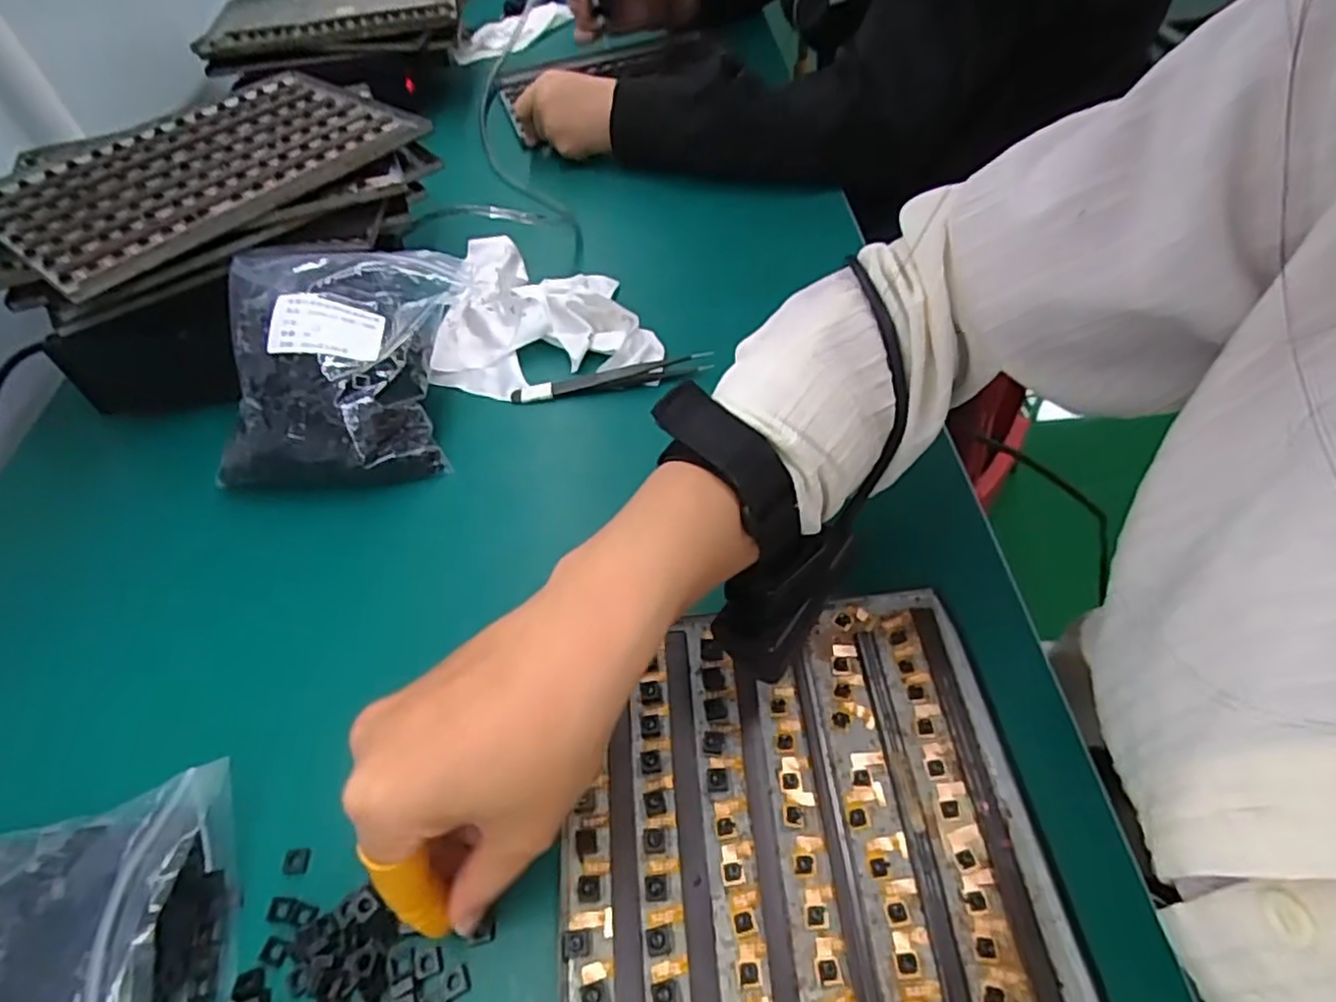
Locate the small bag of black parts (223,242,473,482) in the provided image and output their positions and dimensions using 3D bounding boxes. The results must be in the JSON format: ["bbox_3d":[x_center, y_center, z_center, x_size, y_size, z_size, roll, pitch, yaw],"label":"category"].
[{"bbox_3d":[-0.200,-0.089,0.430,0.126,0.070,0.150,-4,52,3],"label":"small bag of black parts"}]

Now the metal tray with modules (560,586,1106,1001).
[{"bbox_3d":[0.053,0.152,0.259,0.177,0.008,0.241,-6,51,-1],"label":"metal tray with modules"}]

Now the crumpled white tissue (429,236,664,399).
[{"bbox_3d":[-0.085,-0.148,0.499,0.153,0.034,0.173,-3,52,3],"label":"crumpled white tissue"}]

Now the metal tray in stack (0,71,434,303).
[{"bbox_3d":[-0.312,-0.227,0.475,0.182,0.007,0.243,32,60,25],"label":"metal tray in stack"}]

